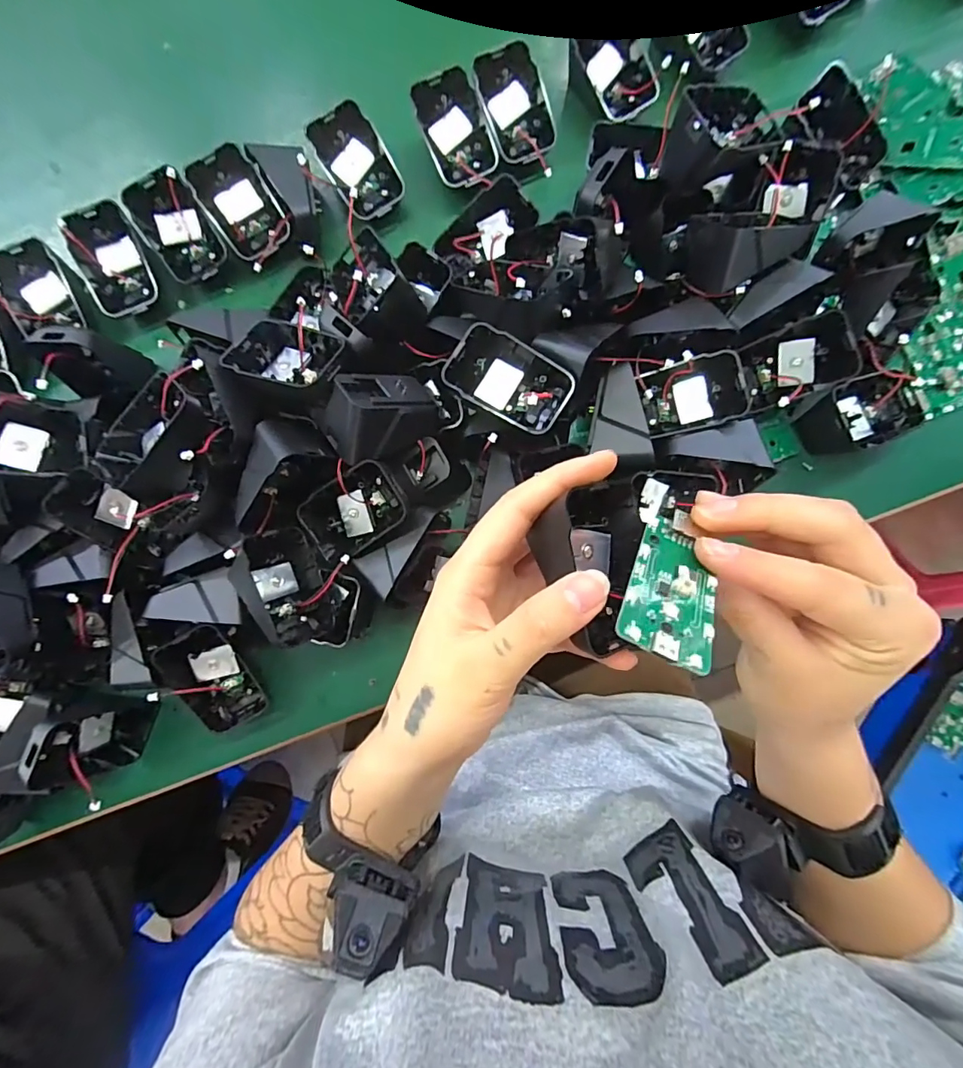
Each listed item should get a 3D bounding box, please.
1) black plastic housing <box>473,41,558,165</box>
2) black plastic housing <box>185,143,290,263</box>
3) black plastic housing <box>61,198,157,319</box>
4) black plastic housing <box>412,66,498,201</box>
[{"bbox_3d":[0.023,-0.305,0.354,0.045,0.025,0.069,-21,106,0],"label":"black plastic housing"},{"bbox_3d":[-0.171,-0.233,0.351,0.045,0.022,0.070,-37,104,-2],"label":"black plastic housing"},{"bbox_3d":[-0.259,-0.194,0.347,0.044,0.023,0.069,-19,111,-11],"label":"black plastic housing"},{"bbox_3d":[-0.018,-0.286,0.347,0.046,0.020,0.070,-24,110,-1],"label":"black plastic housing"}]

